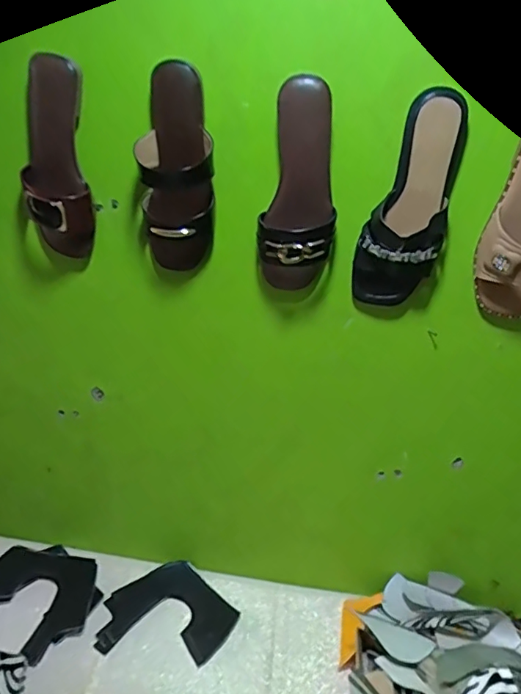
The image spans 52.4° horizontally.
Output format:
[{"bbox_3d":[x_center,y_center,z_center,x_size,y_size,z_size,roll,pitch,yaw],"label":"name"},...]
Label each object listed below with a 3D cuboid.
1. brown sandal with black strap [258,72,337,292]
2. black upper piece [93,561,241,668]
[{"bbox_3d":[0.049,-0.179,0.626,0.085,0.240,0.055,8,26,0],"label":"brown sandal with black strap"},{"bbox_3d":[-0.156,0.440,0.858,0.187,0.018,0.191,26,31,33],"label":"black upper piece"}]

